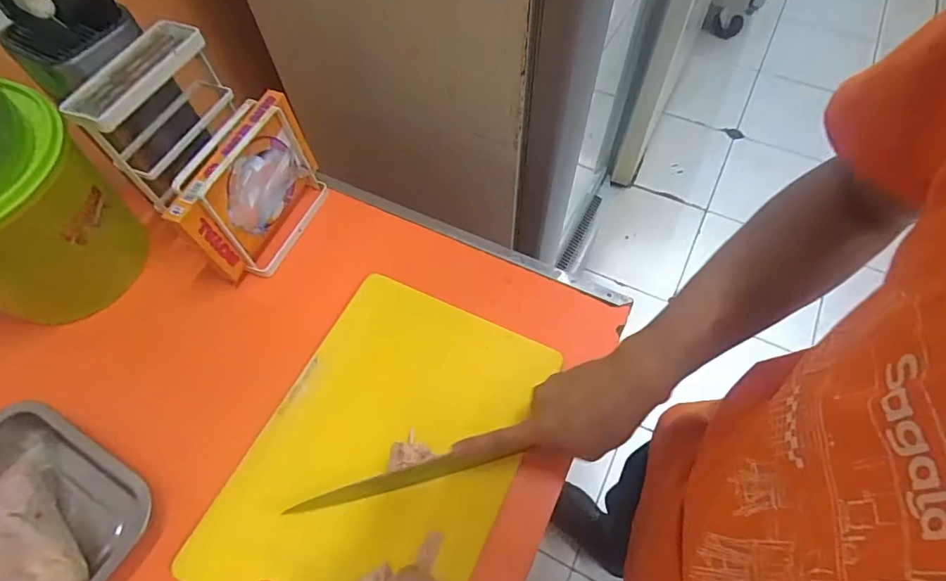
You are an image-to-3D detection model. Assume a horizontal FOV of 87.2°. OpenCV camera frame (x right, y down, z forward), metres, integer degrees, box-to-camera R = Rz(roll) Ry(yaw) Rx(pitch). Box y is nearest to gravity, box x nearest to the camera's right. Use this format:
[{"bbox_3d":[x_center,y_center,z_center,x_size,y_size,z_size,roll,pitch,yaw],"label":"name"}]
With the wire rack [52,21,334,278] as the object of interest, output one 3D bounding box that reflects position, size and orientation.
[{"bbox_3d":[-0.290,-0.145,0.562,0.152,0.213,0.176,20,63,13],"label":"wire rack"}]

